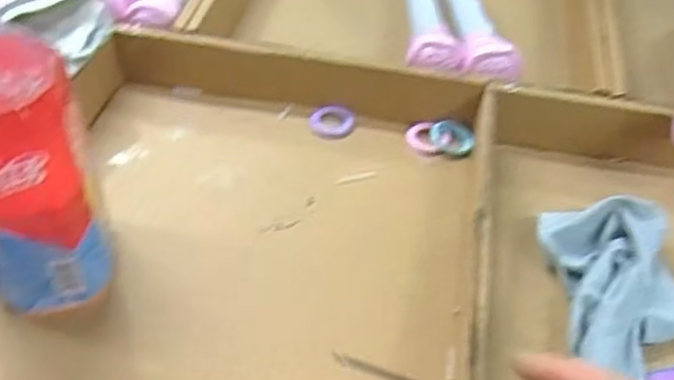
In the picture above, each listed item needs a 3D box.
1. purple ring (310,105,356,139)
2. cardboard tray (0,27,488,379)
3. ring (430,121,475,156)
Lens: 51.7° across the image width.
[{"bbox_3d":[-0.004,-0.060,0.618,0.039,0.005,0.041,2,46,-2],"label":"purple ring"},{"bbox_3d":[-0.068,0.024,0.492,0.337,0.069,0.373,10,47,6],"label":"cardboard tray"},{"bbox_3d":[0.100,-0.045,0.602,0.036,0.005,0.037,2,46,-2],"label":"ring"}]

